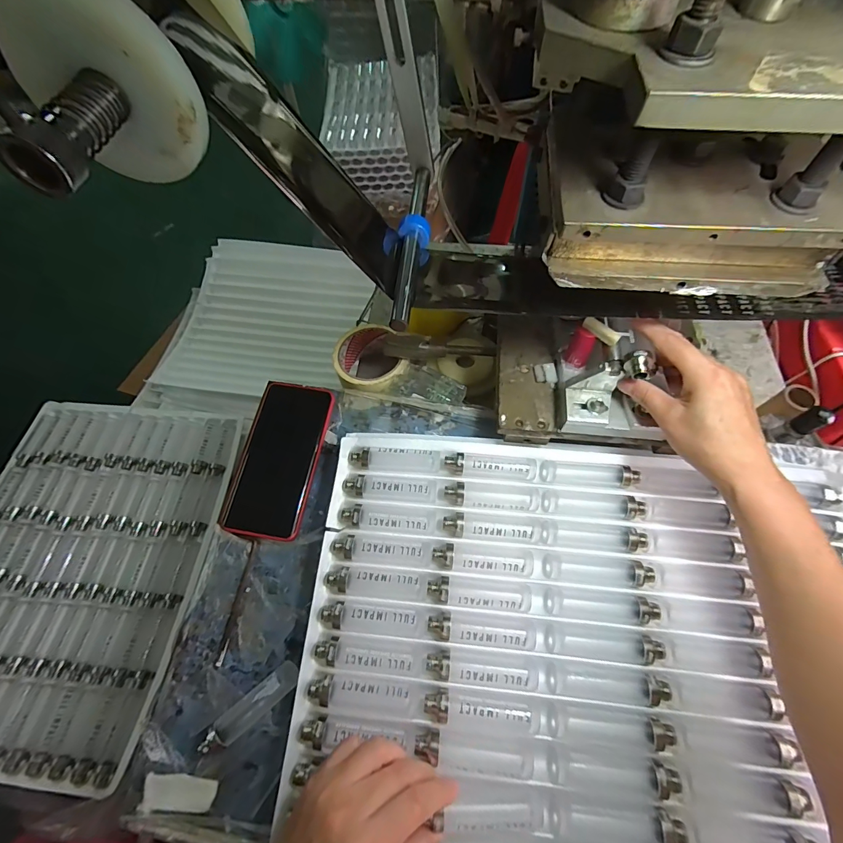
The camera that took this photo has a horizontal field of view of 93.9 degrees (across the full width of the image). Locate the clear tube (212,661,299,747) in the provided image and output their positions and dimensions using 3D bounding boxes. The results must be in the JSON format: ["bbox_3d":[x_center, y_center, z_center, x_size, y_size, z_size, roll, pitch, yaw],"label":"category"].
[{"bbox_3d":[-0.134,0.229,0.321,0.070,0.015,0.020,-39,69,-15],"label":"clear tube"}]

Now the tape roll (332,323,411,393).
[{"bbox_3d":[-0.063,-0.070,0.497,0.084,0.047,0.093,-18,65,-6],"label":"tape roll"}]

